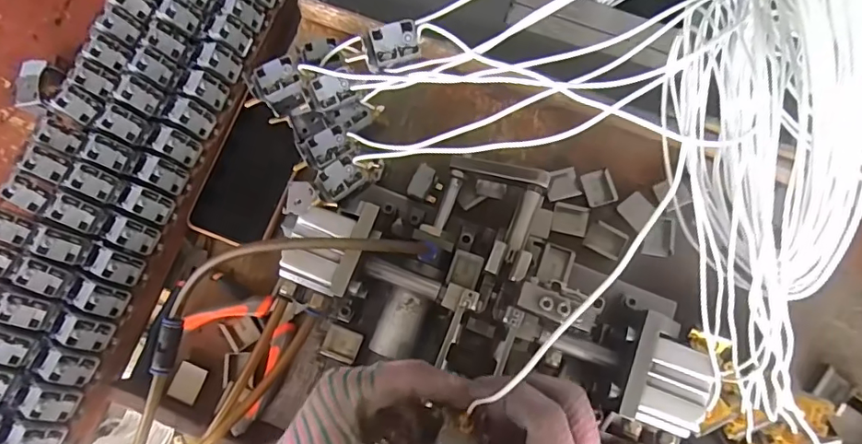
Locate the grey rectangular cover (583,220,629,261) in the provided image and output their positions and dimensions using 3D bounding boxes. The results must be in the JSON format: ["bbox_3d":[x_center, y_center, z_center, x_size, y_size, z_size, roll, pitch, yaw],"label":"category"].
[{"bbox_3d":[0.153,0.016,0.451,0.032,0.006,0.026,31,79,8],"label":"grey rectangular cover"}]

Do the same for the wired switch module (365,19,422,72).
[{"bbox_3d":[-0.025,-0.115,0.340,0.034,0.011,0.026,-15,100,-2],"label":"wired switch module"}]

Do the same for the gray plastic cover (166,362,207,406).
[{"bbox_3d":[-0.206,0.137,0.439,0.024,0.004,0.031,23,82,-7],"label":"gray plastic cover"}]

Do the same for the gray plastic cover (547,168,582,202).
[{"bbox_3d":[0.118,-0.034,0.468,0.032,0.013,0.029,-12,77,-2],"label":"gray plastic cover"}]

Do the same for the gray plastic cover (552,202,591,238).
[{"bbox_3d":[0.125,-0.003,0.464,0.032,0.004,0.027,12,77,4],"label":"gray plastic cover"}]

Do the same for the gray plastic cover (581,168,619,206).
[{"bbox_3d":[0.150,-0.030,0.465,0.027,0.007,0.032,-15,77,-2],"label":"gray plastic cover"}]

